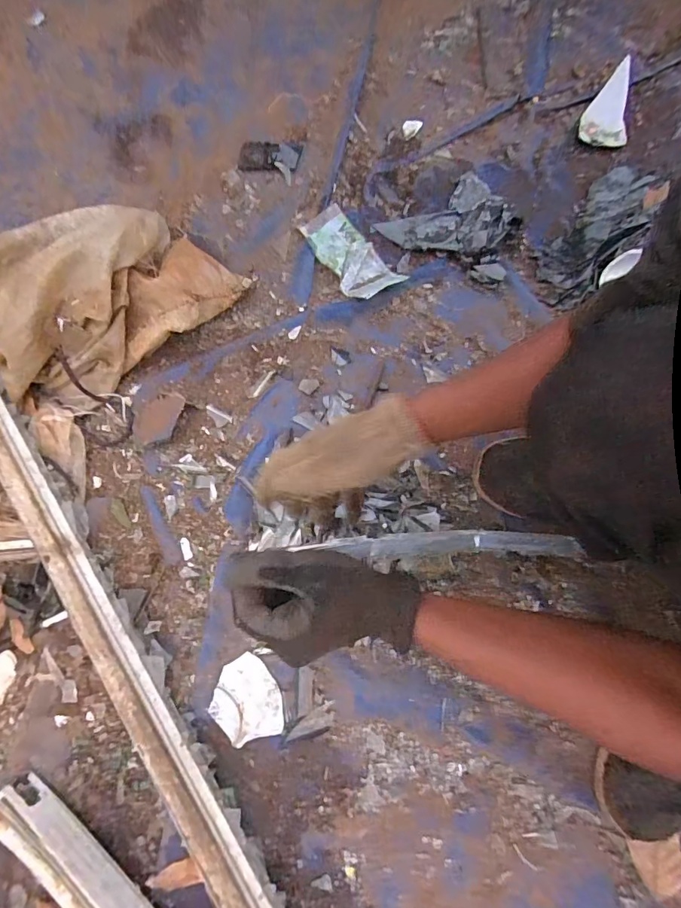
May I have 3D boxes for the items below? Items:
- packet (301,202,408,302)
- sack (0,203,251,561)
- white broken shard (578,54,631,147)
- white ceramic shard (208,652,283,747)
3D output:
[{"bbox_3d":[0.014,-0.294,0.660,0.072,0.024,0.170,-38,76,-5],"label":"packet"},{"bbox_3d":[-0.471,-0.096,0.595,0.335,0.122,0.664,37,82,13],"label":"sack"},{"bbox_3d":[0.421,-0.558,0.718,0.070,0.022,0.158,8,77,7],"label":"white broken shard"},{"bbox_3d":[-0.111,0.292,0.531,0.078,0.021,0.094,-33,75,-4],"label":"white ceramic shard"}]

